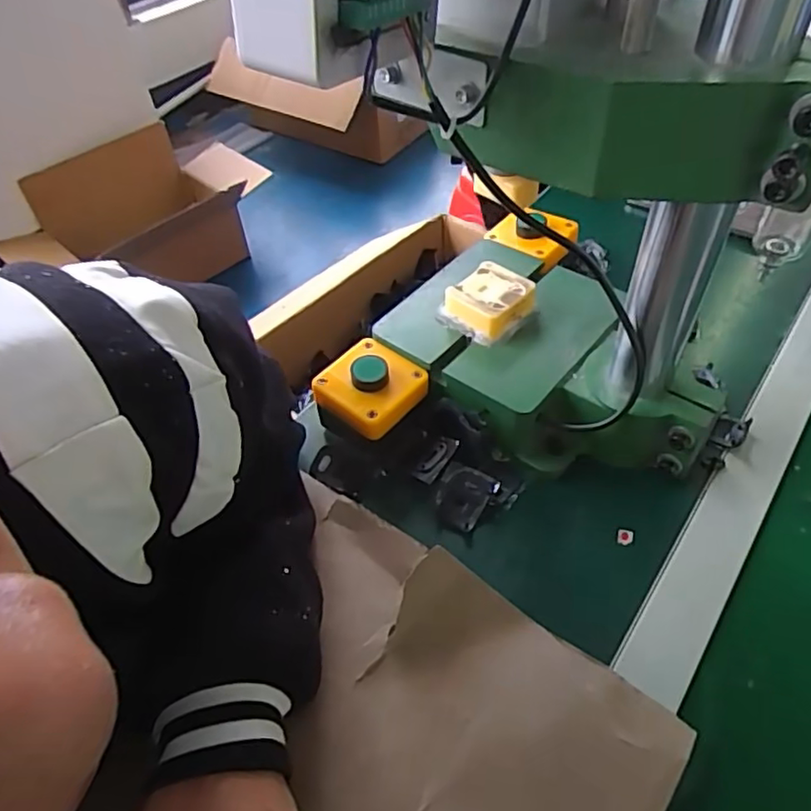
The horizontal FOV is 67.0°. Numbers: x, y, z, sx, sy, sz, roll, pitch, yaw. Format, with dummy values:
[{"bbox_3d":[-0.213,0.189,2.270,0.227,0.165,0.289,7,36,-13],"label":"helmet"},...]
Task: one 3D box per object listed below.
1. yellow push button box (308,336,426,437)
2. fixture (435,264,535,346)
[{"bbox_3d":[-0.026,-0.007,0.482,0.072,0.054,0.072,32,58,27],"label":"yellow push button box"},{"bbox_3d":[0.068,-0.084,0.495,0.062,0.027,0.058,-37,56,-25],"label":"fixture"}]

